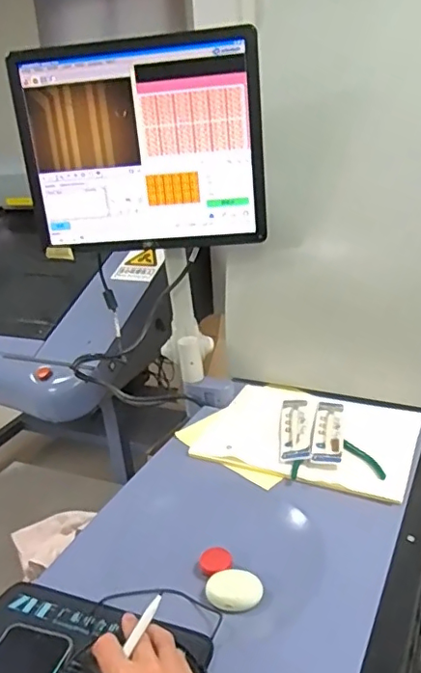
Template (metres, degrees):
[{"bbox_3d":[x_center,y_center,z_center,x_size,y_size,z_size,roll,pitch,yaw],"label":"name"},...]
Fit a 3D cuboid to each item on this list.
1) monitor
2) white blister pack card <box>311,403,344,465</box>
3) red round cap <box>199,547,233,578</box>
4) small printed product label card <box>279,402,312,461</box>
[{"bbox_3d":[-0.104,-0.291,0.840,0.364,0.298,0.040,-2,22,7],"label":"monitor"},{"bbox_3d":[0.185,0.142,0.851,0.042,0.014,0.179,1,24,15],"label":"white blister pack card"},{"bbox_3d":[0.007,0.272,0.656,0.039,0.008,0.038,-5,23,2],"label":"red round cap"},{"bbox_3d":[0.135,0.142,0.866,0.044,0.010,0.173,-2,23,10],"label":"small printed product label card"}]

